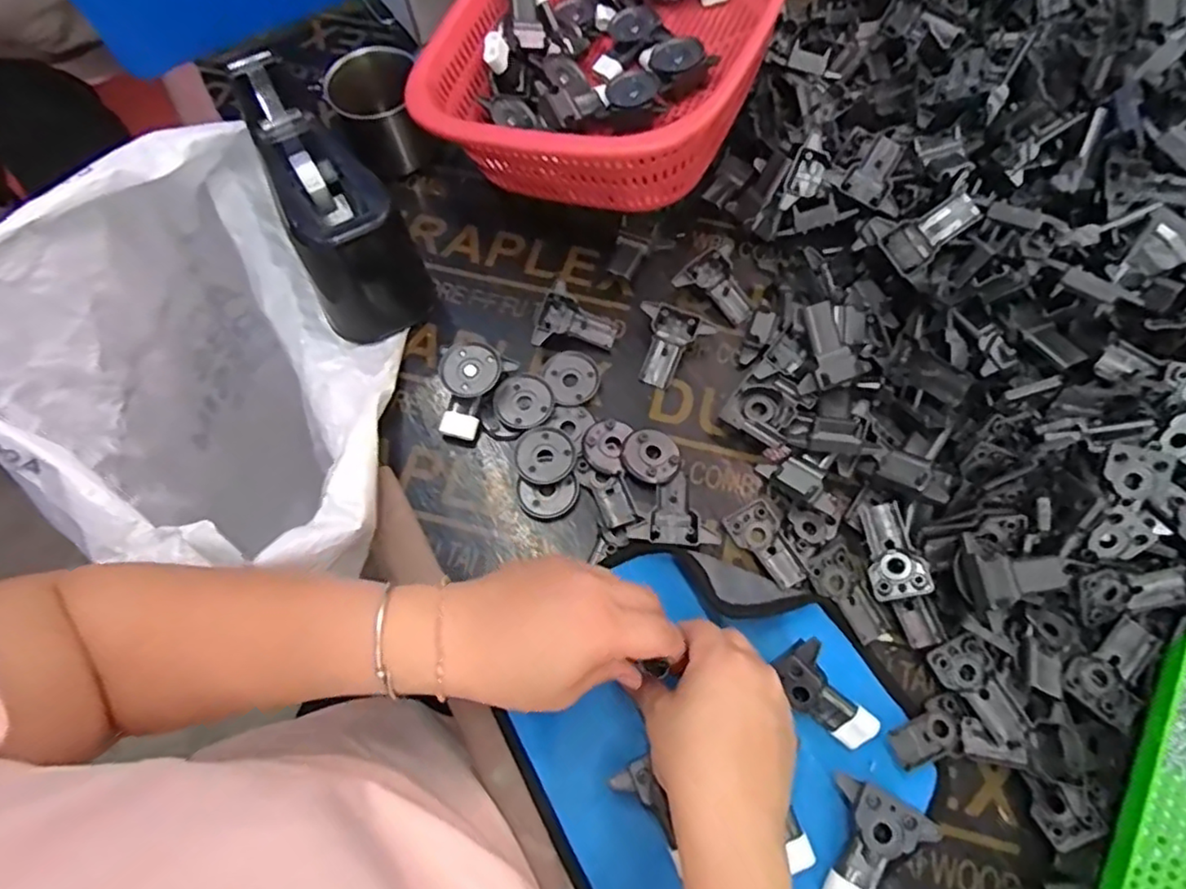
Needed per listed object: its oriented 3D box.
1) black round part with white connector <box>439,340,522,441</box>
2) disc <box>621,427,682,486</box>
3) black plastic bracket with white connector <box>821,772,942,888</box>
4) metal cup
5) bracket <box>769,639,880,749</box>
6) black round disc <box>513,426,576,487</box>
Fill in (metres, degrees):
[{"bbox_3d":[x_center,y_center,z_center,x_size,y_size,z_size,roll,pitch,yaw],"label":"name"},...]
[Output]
[{"bbox_3d":[-0.092,-0.040,0.464,0.046,0.026,0.067,28,71,12],"label":"black round part with white connector"},{"bbox_3d":[0.042,0.008,0.451,0.041,0.010,0.038,0,68,1],"label":"disc"},{"bbox_3d":[0.148,0.223,0.352,0.051,0.027,0.063,28,71,12],"label":"black plastic bracket with white connector"},{"bbox_3d":[-0.172,-0.271,0.537,0.073,0.072,0.086,-25,70,-8],"label":"metal cup"},{"bbox_3d":[0.134,0.147,0.373,0.031,0.014,0.069,-41,93,-14],"label":"bracket"},{"bbox_3d":[-0.034,0.008,0.451,0.040,0.008,0.042,0,68,1],"label":"black round disc"}]

